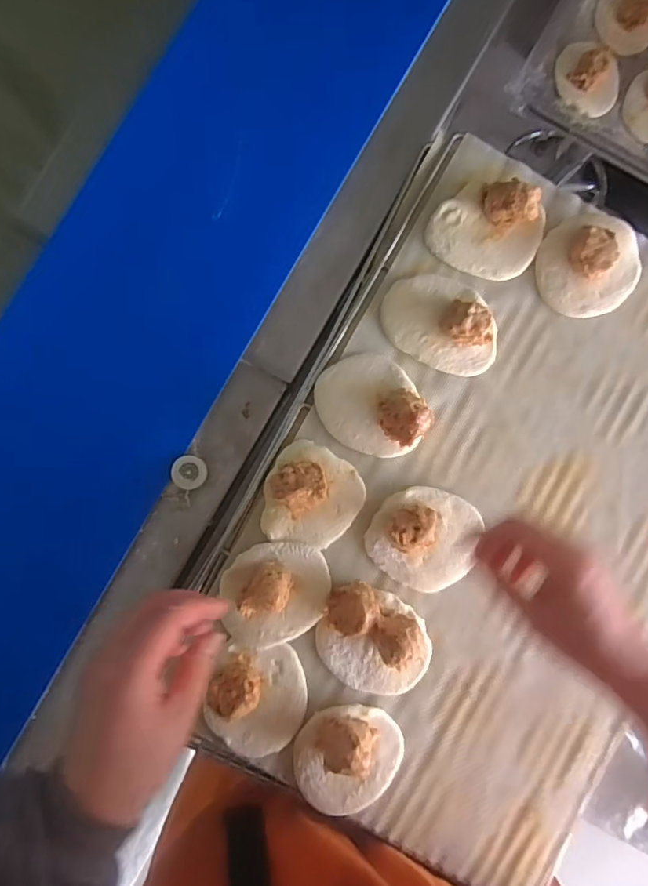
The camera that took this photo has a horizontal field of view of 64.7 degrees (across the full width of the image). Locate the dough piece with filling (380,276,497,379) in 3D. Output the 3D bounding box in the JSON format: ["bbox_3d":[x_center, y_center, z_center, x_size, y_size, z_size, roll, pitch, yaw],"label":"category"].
[{"bbox_3d":[0.108,-0.107,0.448,0.108,0.032,0.074,18,86,-6],"label":"dough piece with filling"}]

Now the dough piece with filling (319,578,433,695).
[{"bbox_3d":[0.045,0.174,0.433,0.109,0.037,0.086,29,86,-4],"label":"dough piece with filling"}]

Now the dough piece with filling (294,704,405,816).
[{"bbox_3d":[0.024,0.269,0.429,0.093,0.036,0.086,0,88,-6],"label":"dough piece with filling"}]

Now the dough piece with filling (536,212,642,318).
[{"bbox_3d":[0.247,-0.165,0.464,0.096,0.035,0.089,0,88,-6],"label":"dough piece with filling"}]

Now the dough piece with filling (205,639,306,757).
[{"bbox_3d":[-0.055,0.221,0.426,0.080,0.030,0.089,0,88,-6],"label":"dough piece with filling"}]

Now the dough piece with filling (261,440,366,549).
[{"bbox_3d":[-0.010,0.049,0.436,0.084,0.026,0.087,0,88,-6],"label":"dough piece with filling"}]

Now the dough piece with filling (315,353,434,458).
[{"bbox_3d":[0.043,-0.033,0.440,0.083,0.031,0.096,-36,92,-6],"label":"dough piece with filling"}]

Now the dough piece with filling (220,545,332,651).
[{"bbox_3d":[-0.039,0.131,0.426,0.091,0.035,0.086,0,88,-6],"label":"dough piece with filling"}]

